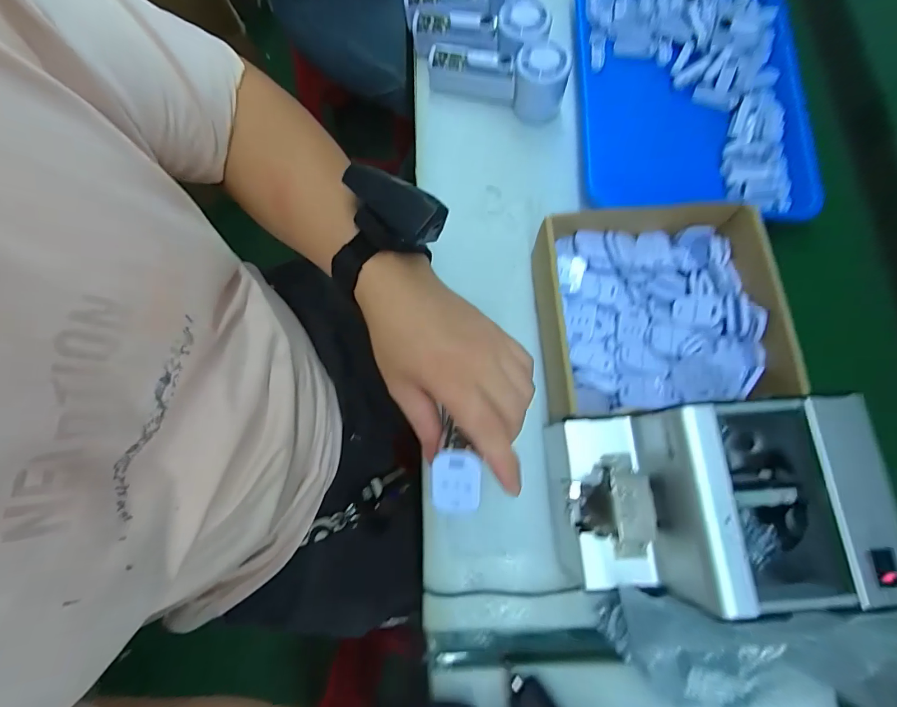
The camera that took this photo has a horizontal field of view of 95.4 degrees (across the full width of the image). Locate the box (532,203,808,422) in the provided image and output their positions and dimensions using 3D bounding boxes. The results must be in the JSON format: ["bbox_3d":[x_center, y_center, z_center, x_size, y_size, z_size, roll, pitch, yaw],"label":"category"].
[{"bbox_3d":[0.193,-0.040,0.386,0.214,0.055,0.191,-5,76,-1],"label":"box"}]

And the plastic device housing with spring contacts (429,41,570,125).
[{"bbox_3d":[0.055,-0.312,0.454,0.153,0.056,0.043,16,76,4],"label":"plastic device housing with spring contacts"}]

